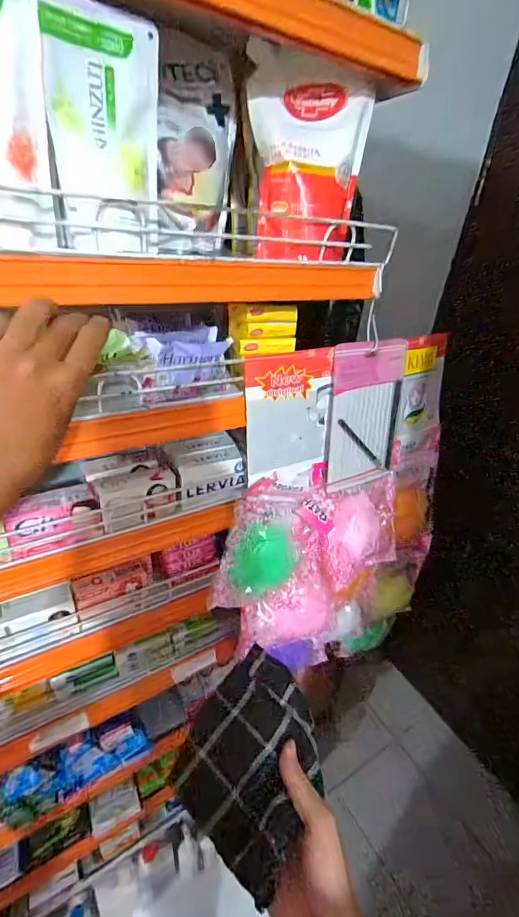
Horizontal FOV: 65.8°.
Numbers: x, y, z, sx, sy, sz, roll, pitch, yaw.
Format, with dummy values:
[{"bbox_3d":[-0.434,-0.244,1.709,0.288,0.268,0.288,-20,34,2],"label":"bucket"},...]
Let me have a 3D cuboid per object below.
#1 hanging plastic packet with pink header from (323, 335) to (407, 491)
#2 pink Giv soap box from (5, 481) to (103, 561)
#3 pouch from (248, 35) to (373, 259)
[{"bbox_3d":[0.152,-0.061,0.559,0.127,0.195,0.017,-12,22,-26],"label":"hanging plastic packet with pink header"},{"bbox_3d":[-0.227,0.065,0.447,0.091,0.057,0.038,-14,36,-30],"label":"pink Giv soap box"},{"bbox_3d":[0.046,-0.309,0.418,0.120,0.177,0.053,7,30,3],"label":"pouch"}]

